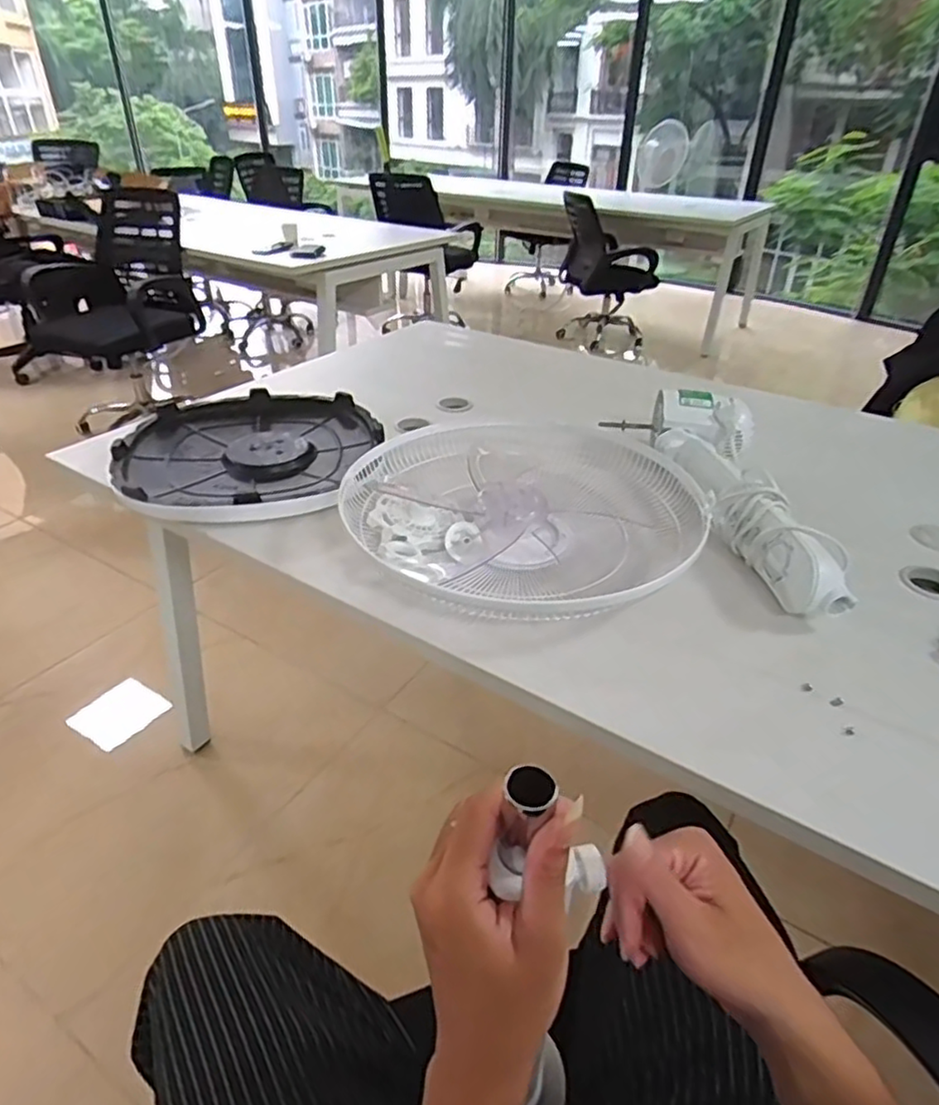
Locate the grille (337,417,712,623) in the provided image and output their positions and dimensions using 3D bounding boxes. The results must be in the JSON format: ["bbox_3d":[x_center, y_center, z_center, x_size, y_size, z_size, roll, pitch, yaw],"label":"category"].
[{"bbox_3d":[0.070,-0.059,0.850,0.418,0.068,0.440,1,34,-1],"label":"grille"}]

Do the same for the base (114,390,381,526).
[{"bbox_3d":[-0.335,-0.157,1.016,0.384,0.037,0.421,2,34,0],"label":"base"}]

